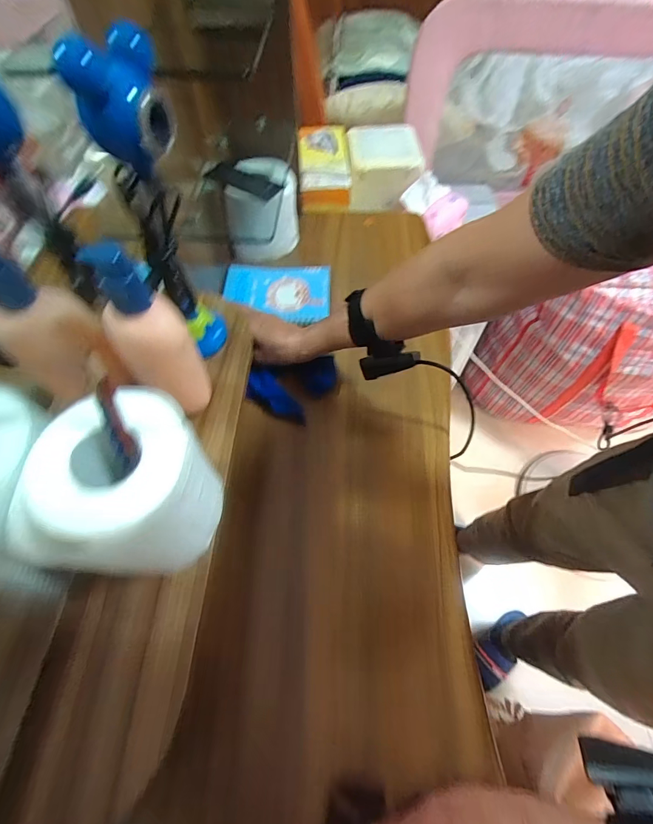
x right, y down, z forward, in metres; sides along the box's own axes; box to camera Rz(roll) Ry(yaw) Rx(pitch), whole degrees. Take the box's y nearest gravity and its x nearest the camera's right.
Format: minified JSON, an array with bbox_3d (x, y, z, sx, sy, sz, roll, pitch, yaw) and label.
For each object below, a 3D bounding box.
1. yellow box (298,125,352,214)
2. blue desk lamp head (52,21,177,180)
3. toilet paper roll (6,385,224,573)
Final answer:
[{"bbox_3d":[-0.008,-0.531,0.807,0.109,0.052,0.254,-3,59,-1],"label":"yellow box"},{"bbox_3d":[-0.124,-0.195,0.237,0.041,0.060,0.065,9,59,6],"label":"blue desk lamp head"},{"bbox_3d":[-0.136,0.058,0.276,0.098,0.105,0.119,8,59,6],"label":"toilet paper roll"}]

